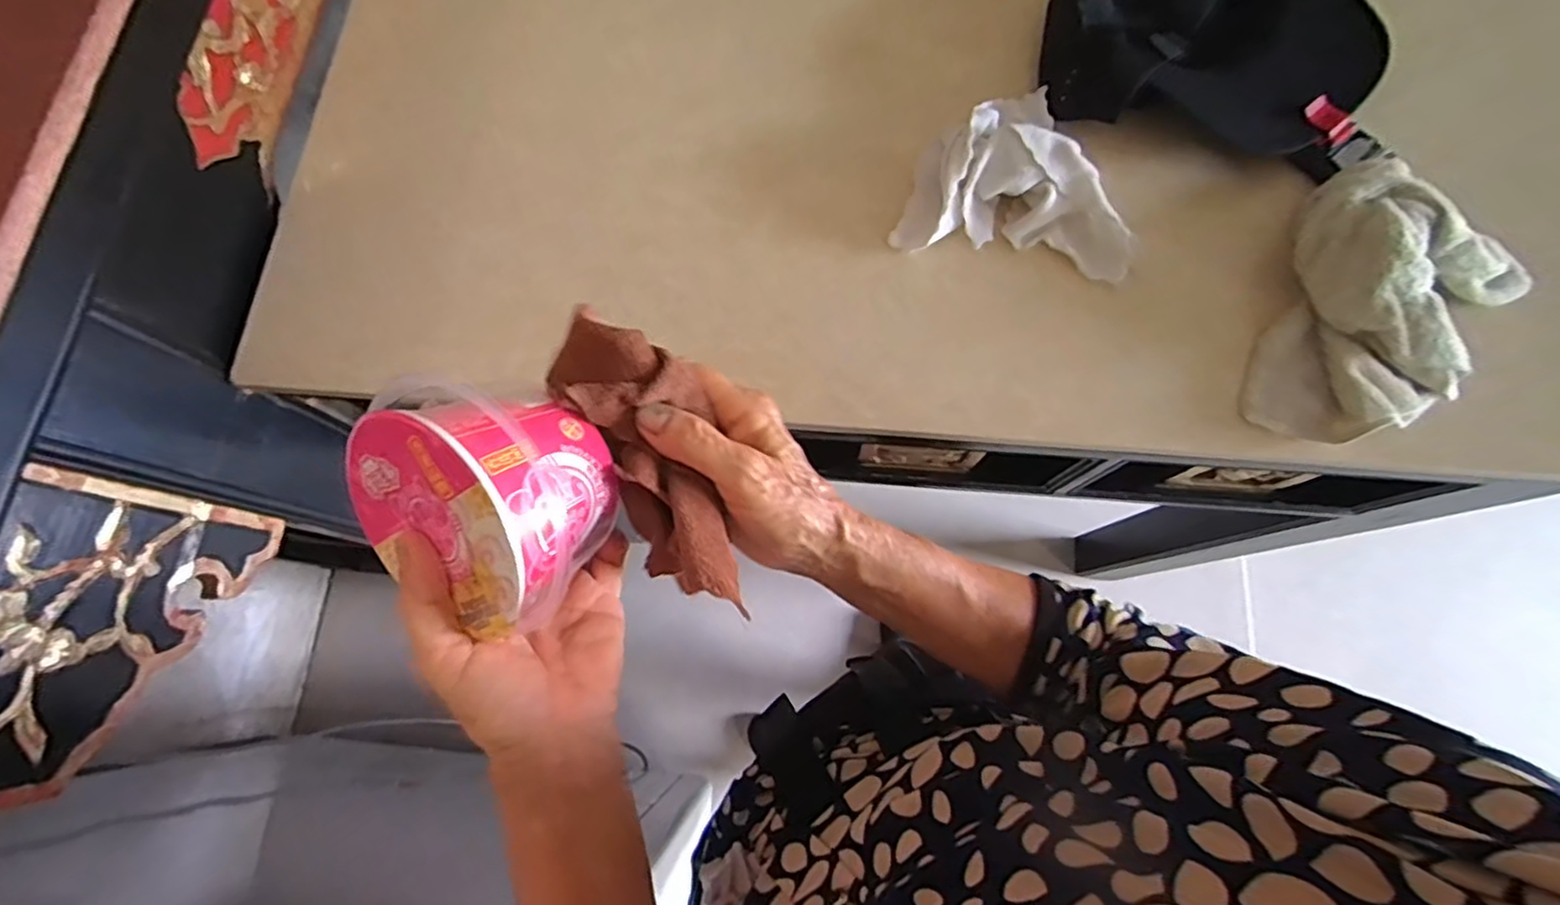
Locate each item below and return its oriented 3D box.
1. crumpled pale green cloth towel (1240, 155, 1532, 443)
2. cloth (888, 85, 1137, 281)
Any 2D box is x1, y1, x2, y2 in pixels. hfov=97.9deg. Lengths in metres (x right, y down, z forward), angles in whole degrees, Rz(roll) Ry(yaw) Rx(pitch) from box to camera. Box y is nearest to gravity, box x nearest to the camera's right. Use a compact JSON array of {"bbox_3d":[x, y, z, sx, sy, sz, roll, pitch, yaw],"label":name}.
[{"bbox_3d":[0.372,-0.090,0.421,0.134,0.054,0.189,37,78,11],"label":"crumpled pale green cloth towel"},{"bbox_3d":[0.167,-0.195,0.463,0.149,0.046,0.129,10,75,5],"label":"cloth"}]

